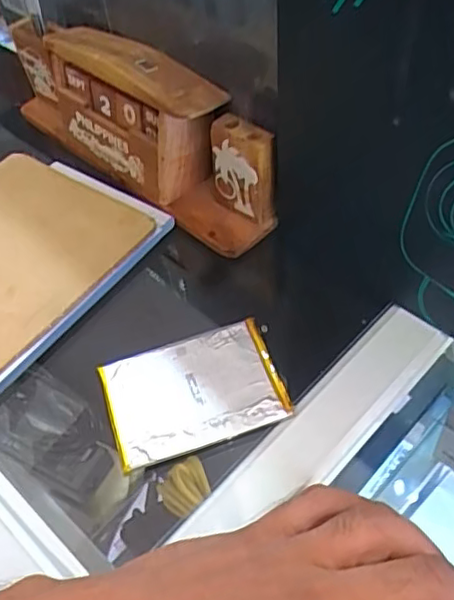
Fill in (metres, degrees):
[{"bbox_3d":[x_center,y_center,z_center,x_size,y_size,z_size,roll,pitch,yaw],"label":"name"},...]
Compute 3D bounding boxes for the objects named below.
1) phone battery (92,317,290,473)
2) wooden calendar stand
[{"bbox_3d":[-0.017,0.046,0.322,0.086,0.009,0.062,-17,51,-8],"label":"phone battery"},{"bbox_3d":[-0.068,-0.123,0.419,0.052,0.082,0.232,-39,57,-24],"label":"wooden calendar stand"}]

